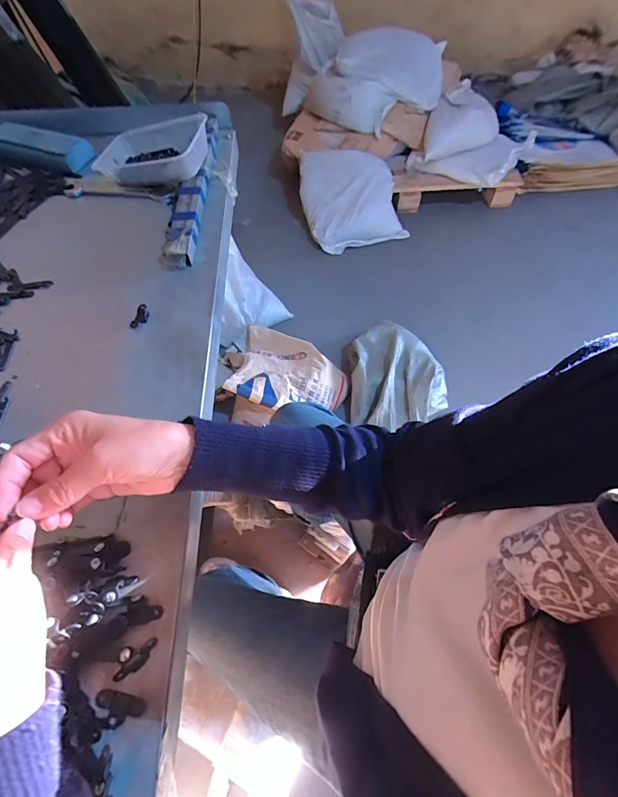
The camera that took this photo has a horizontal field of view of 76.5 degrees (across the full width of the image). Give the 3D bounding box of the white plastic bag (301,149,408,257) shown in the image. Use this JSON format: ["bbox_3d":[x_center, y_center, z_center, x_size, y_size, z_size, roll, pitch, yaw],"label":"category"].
[{"bbox_3d":[0.192,-0.866,1.721,0.417,0.156,0.409,-12,101,-12],"label":"white plastic bag"}]

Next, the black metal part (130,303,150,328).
[{"bbox_3d":[-0.191,-0.095,0.446,0.017,0.004,0.034,7,60,7],"label":"black metal part"}]

